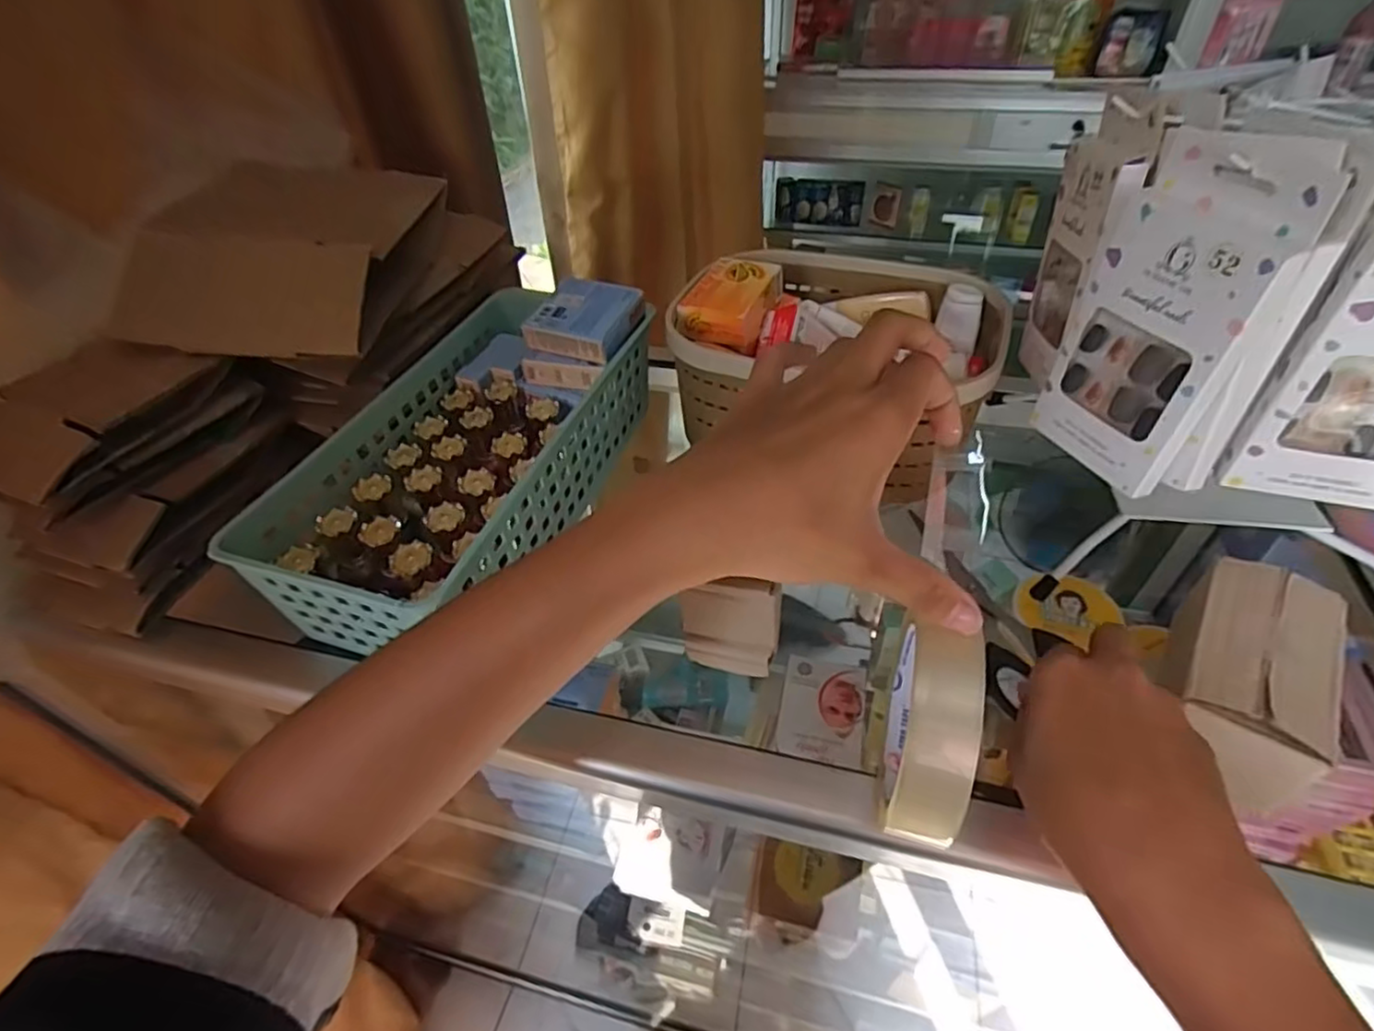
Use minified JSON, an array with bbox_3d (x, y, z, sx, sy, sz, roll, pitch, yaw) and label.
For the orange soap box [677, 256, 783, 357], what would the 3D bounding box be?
[{"bbox_3d":[0.032,-0.151,0.453,0.053,0.029,0.078,16,47,19],"label":"orange soap box"}]

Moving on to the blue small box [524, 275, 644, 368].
[{"bbox_3d":[-0.072,-0.138,0.445,0.066,0.021,0.062,15,65,13],"label":"blue small box"}]

